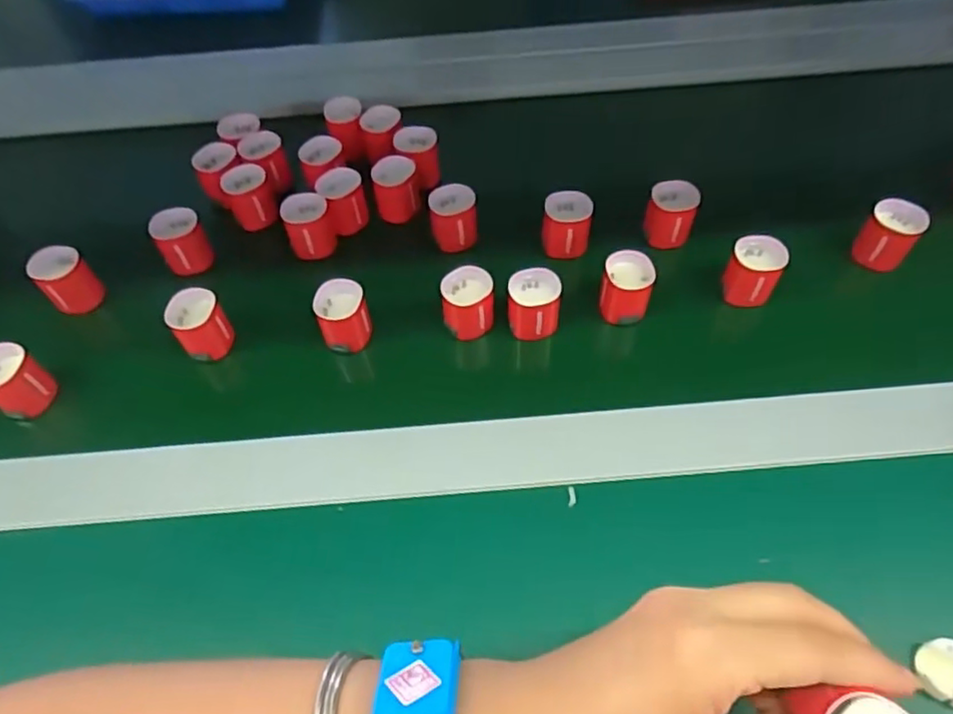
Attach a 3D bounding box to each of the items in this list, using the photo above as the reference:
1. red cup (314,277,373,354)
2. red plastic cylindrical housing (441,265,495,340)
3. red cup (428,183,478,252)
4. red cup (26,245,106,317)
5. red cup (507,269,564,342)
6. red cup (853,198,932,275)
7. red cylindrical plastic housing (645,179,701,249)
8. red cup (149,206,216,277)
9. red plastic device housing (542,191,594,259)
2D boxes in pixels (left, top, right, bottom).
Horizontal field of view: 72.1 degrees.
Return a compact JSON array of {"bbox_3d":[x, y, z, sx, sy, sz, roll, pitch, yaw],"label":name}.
[{"bbox_3d":[-0.080,-0.025,0.397,0.030,0.035,0.029,-1,58,2],"label":"red cup"},{"bbox_3d":[-0.005,-0.033,0.398,0.030,0.032,0.030,2,58,4],"label":"red plastic cylindrical housing"},{"bbox_3d":[-0.014,-0.094,0.440,0.030,0.030,0.034,0,58,2],"label":"red cup"},{"bbox_3d":[-0.265,-0.051,0.424,0.030,0.038,0.031,-1,58,2],"label":"red cup"},{"bbox_3d":[0.035,-0.033,0.396,0.030,0.030,0.034,2,58,4],"label":"red cup"},{"bbox_3d":[0.262,-0.077,0.415,0.031,0.036,0.028,31,64,20],"label":"red cup"},{"bbox_3d":[0.128,-0.094,0.430,0.030,0.031,0.030,-1,58,2],"label":"red cylindrical plastic housing"},{"bbox_3d":[-0.196,-0.077,0.438,0.030,0.037,0.026,-25,60,-13],"label":"red cup"},{"bbox_3d":[0.060,-0.087,0.431,0.030,0.031,0.030,5,58,5],"label":"red plastic device housing"}]

